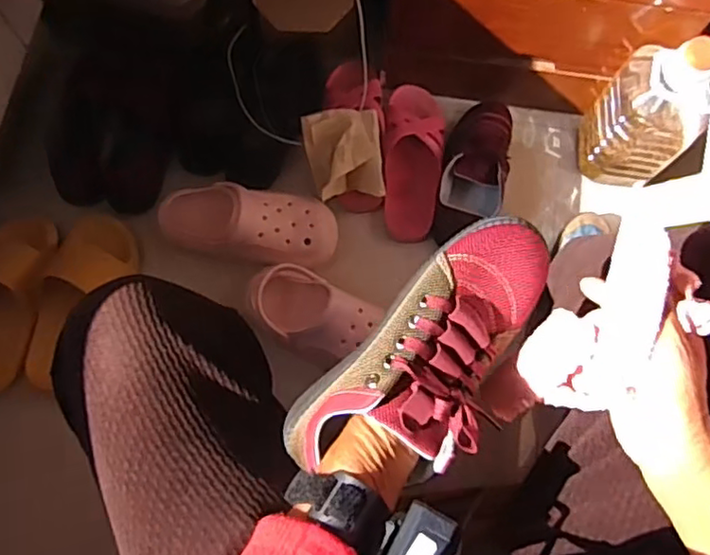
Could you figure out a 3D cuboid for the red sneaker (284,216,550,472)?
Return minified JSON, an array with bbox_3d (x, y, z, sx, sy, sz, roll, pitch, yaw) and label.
[{"bbox_3d":[0.055,0.060,0.439,0.223,0.087,0.100,-43,80,-9],"label":"red sneaker"}]

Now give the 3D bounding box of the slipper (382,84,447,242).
[{"bbox_3d":[0.091,-0.192,0.997,0.096,0.061,0.269,7,74,1],"label":"slipper"}]

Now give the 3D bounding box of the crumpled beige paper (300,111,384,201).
[{"bbox_3d":[-0.015,-0.182,0.941,0.111,0.055,0.132,-7,106,6],"label":"crumpled beige paper"}]

